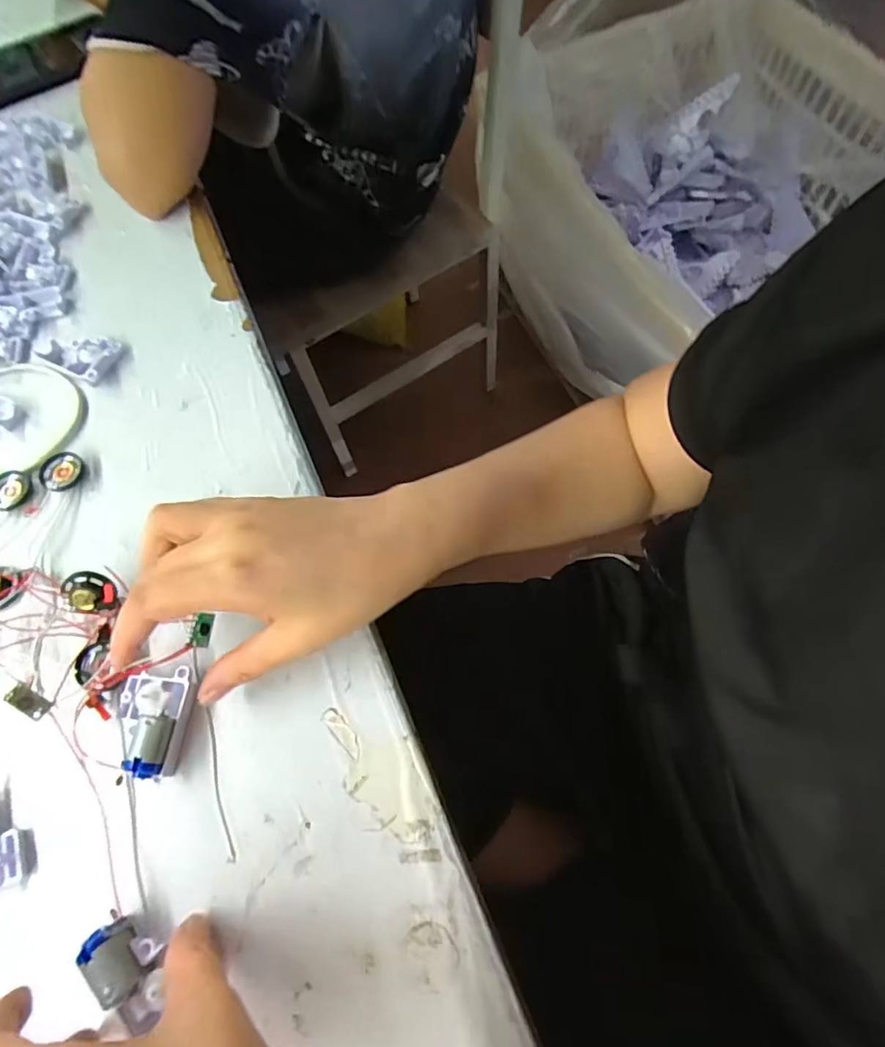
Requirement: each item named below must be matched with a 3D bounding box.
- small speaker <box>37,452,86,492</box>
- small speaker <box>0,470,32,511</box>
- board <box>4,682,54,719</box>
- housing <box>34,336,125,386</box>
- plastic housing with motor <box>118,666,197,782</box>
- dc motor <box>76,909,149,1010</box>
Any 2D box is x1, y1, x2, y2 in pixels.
[{"bbox_3d":[-0.235,-0.032,0.338,0.025,0.004,0.025,14,78,-4],"label":"small speaker"},{"bbox_3d":[-0.265,-0.020,0.334,0.022,0.006,0.026,31,70,15],"label":"small speaker"},{"bbox_3d":[-0.196,0.084,0.260,0.018,0.004,0.010,48,54,-21],"label":"board"},{"bbox_3d":[-0.247,-0.118,0.375,0.053,0.012,0.036,24,69,13],"label":"housing"},{"bbox_3d":[-0.145,0.097,0.269,0.033,0.019,0.050,2,66,3],"label":"plastic housing with motor"},{"bbox_3d":[-0.137,0.183,0.229,0.029,0.016,0.016,39,73,18],"label":"dc motor"}]

